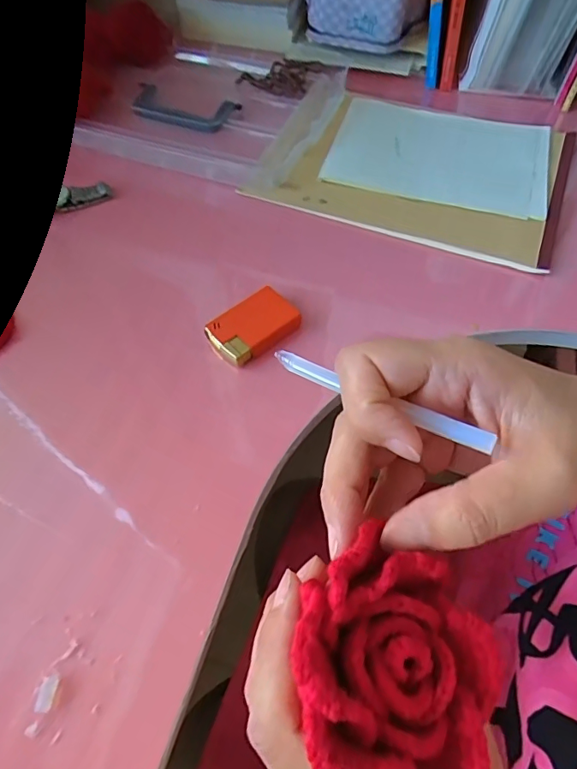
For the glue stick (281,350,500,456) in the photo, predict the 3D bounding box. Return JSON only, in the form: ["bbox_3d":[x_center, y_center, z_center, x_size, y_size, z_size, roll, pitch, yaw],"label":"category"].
[{"bbox_3d":[0.032,0.004,0.185,0.090,0.004,0.007,23,61,28],"label":"glue stick"}]

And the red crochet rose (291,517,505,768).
[{"bbox_3d":[0.033,0.092,0.159,0.073,0.036,0.064,31,60,-1],"label":"red crochet rose"}]

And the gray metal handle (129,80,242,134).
[{"bbox_3d":[-0.109,-0.276,0.478,0.114,0.011,0.048,21,61,14],"label":"gray metal handle"}]

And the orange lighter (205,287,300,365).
[{"bbox_3d":[-0.025,-0.040,0.329,0.059,0.009,0.040,-35,64,-19],"label":"orange lighter"}]

